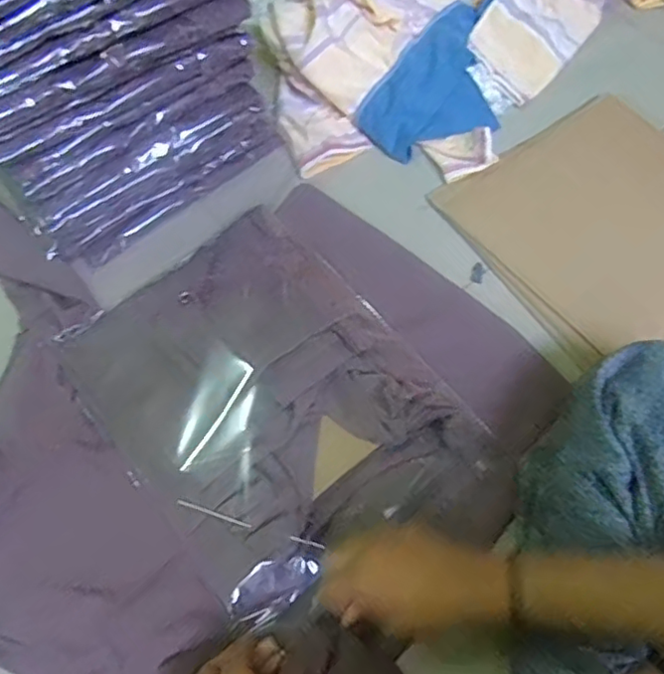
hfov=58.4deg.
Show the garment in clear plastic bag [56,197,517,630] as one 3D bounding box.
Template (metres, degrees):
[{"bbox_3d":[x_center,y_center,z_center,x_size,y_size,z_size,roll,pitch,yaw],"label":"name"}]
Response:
[{"bbox_3d":[-0.055,0.060,0.537,0.259,0.035,0.348,-37,68,-16],"label":"garment in clear plastic bag"}]

